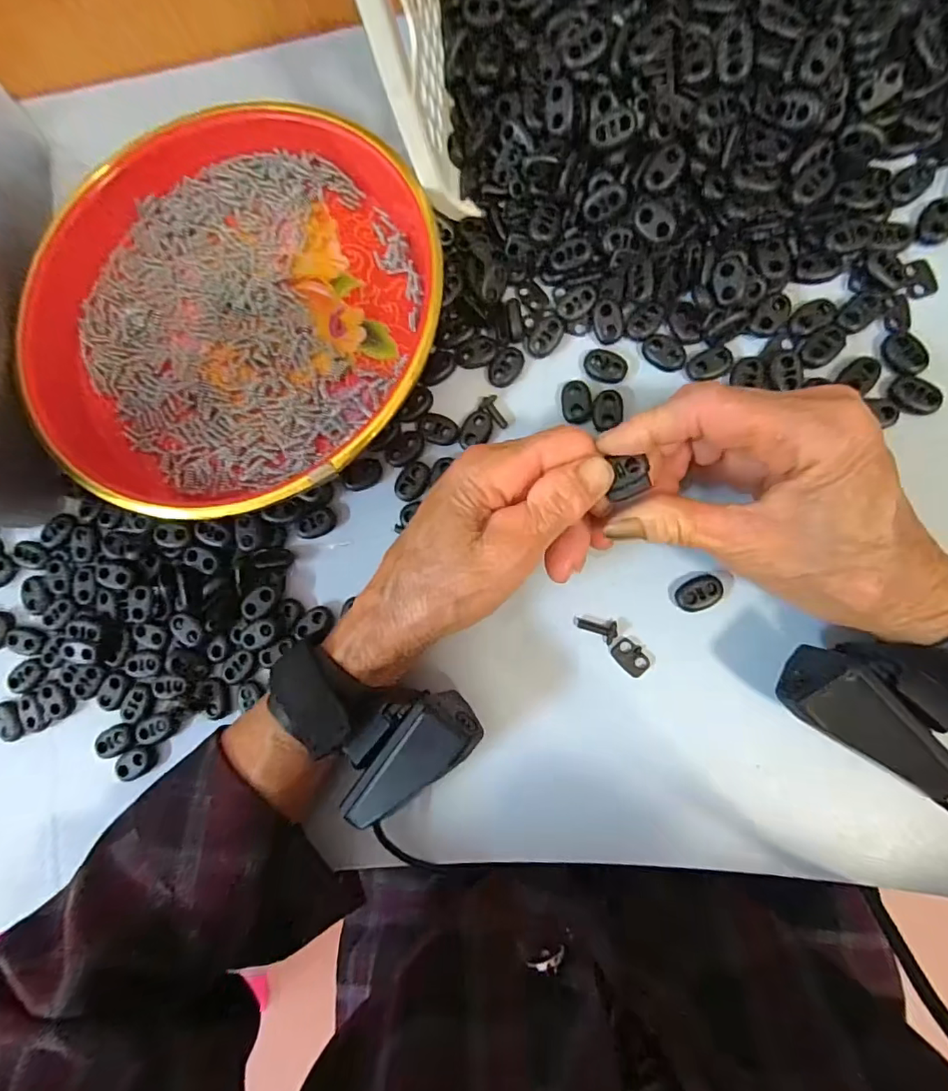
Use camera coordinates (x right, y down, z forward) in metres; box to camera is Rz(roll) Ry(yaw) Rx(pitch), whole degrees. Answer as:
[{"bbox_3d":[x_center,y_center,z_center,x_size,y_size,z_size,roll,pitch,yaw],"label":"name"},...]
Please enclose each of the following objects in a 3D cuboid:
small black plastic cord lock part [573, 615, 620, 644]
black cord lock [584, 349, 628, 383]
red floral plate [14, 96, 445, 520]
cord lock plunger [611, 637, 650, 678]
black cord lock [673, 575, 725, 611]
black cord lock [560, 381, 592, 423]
[{"bbox_3d":[0.059,0.039,0.257,0.020,0.004,0.011,24,89,8],"label":"small black plastic cord lock part"},{"bbox_3d":[0.066,-0.091,0.264,0.021,0.004,0.015,24,89,8],"label":"black cord lock"},{"bbox_3d":[-0.129,-0.130,0.266,0.211,0.037,0.229,-1,86,7],"label":"red floral plate"},{"bbox_3d":[0.075,0.054,0.253,0.019,0.004,0.013,44,92,8],"label":"cord lock plunger"},{"bbox_3d":[0.106,0.023,0.249,0.021,0.004,0.015,-23,83,5],"label":"black cord lock"},{"bbox_3d":[0.052,-0.072,0.265,0.015,0.004,0.021,-4,85,7],"label":"black cord lock"}]

